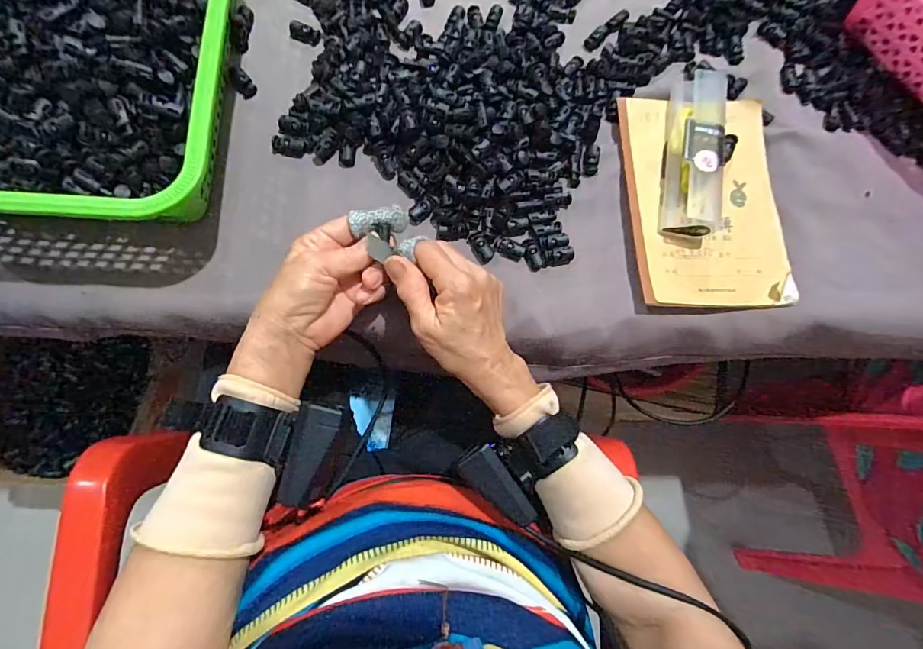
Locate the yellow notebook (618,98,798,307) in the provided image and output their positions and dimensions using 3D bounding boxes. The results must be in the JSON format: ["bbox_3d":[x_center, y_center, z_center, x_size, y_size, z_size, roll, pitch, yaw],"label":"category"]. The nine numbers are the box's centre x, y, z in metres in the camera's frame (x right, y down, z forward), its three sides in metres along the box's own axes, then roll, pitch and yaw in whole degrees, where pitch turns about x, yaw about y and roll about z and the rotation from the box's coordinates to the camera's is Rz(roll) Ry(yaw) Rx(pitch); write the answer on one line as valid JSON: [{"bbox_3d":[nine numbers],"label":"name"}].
[{"bbox_3d":[0.224,-0.119,0.413,0.139,0.014,0.205,0,78,-6],"label":"yellow notebook"}]

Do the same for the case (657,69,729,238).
[{"bbox_3d":[0.215,-0.158,0.408,0.044,0.034,0.155,9,81,-1],"label":"case"}]

